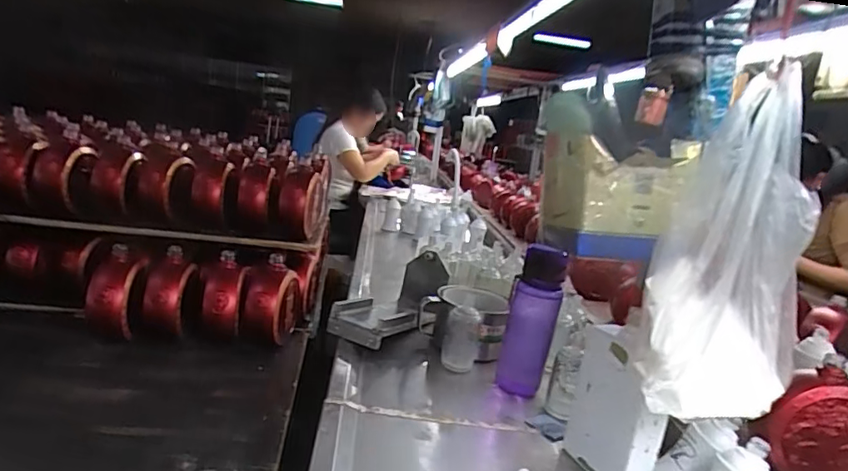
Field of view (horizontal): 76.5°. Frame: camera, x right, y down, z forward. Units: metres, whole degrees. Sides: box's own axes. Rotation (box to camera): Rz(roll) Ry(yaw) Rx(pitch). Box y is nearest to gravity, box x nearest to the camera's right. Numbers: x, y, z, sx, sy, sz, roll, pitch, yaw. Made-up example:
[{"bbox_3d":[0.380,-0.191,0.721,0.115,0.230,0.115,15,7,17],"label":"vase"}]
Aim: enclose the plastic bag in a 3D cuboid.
[{"bbox_3d":[0.284,0.020,0.493,0.138,0.293,0.131,15,13,30],"label":"plastic bag"}]

